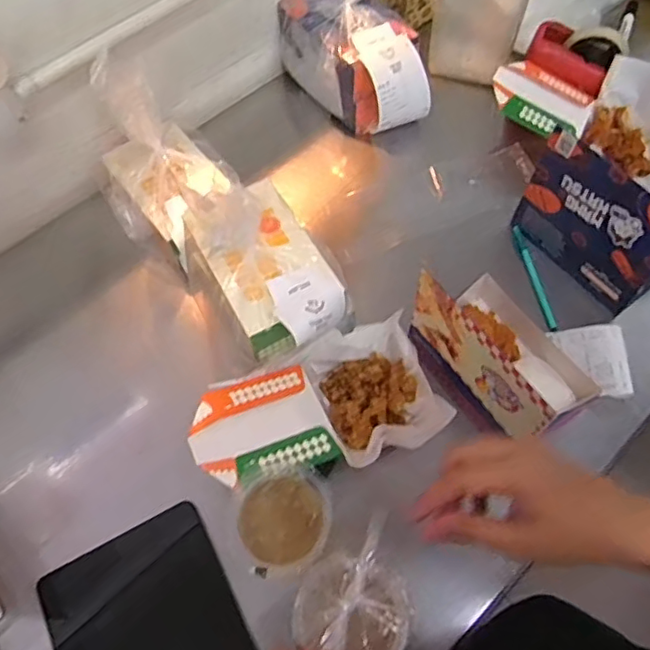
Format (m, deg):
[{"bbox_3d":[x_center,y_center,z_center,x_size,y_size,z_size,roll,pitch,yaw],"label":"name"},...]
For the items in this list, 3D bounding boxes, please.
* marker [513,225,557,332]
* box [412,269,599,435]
[{"bbox_3d":[0.257,-0.059,0.713,0.014,0.010,0.146,-10,63,-4],"label":"marker"},{"bbox_3d":[0.190,0.018,0.593,0.134,0.153,0.178,-34,67,-15],"label":"box"}]

